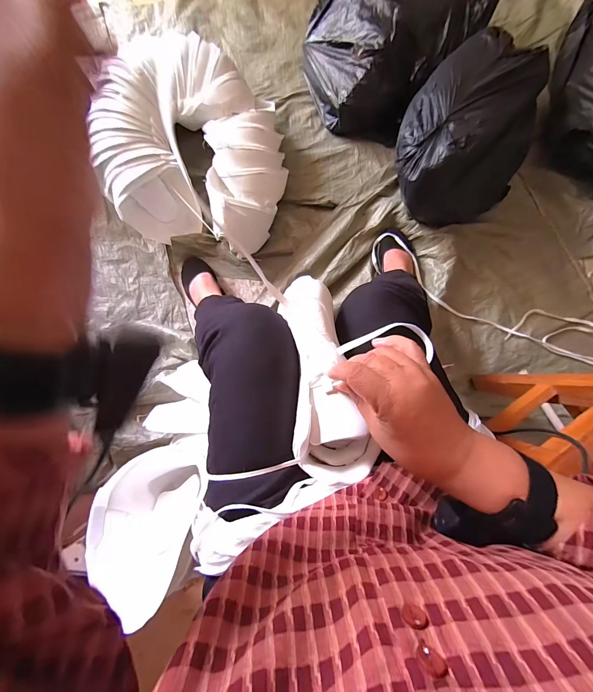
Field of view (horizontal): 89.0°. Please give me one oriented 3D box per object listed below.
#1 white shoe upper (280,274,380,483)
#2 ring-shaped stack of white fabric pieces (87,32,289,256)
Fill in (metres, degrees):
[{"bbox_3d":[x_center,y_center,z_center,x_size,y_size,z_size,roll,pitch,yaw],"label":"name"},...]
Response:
[{"bbox_3d":[0.030,0.032,0.356,0.087,0.074,0.236,-10,84,-1],"label":"white shoe upper"},{"bbox_3d":[-0.235,-0.487,0.773,0.415,0.168,0.449,12,87,1],"label":"ring-shaped stack of white fabric pieces"}]

